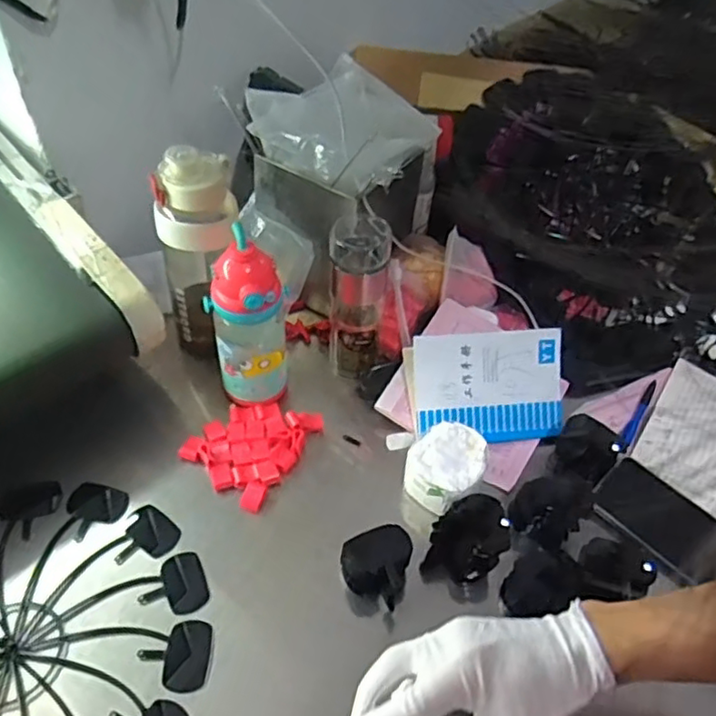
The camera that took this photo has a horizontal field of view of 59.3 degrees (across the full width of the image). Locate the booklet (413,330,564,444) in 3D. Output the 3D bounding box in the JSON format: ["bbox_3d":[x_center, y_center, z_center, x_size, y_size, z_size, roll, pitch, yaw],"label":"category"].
[{"bbox_3d":[0.150,0.032,0.713,0.169,0.009,0.122,-3,91,-7],"label":"booklet"}]

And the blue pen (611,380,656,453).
[{"bbox_3d":[0.331,0.068,0.742,0.016,0.010,0.139,32,53,22],"label":"blue pen"}]

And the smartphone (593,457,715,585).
[{"bbox_3d":[0.321,0.168,0.639,0.152,0.007,0.082,38,55,26],"label":"smartphone"}]

